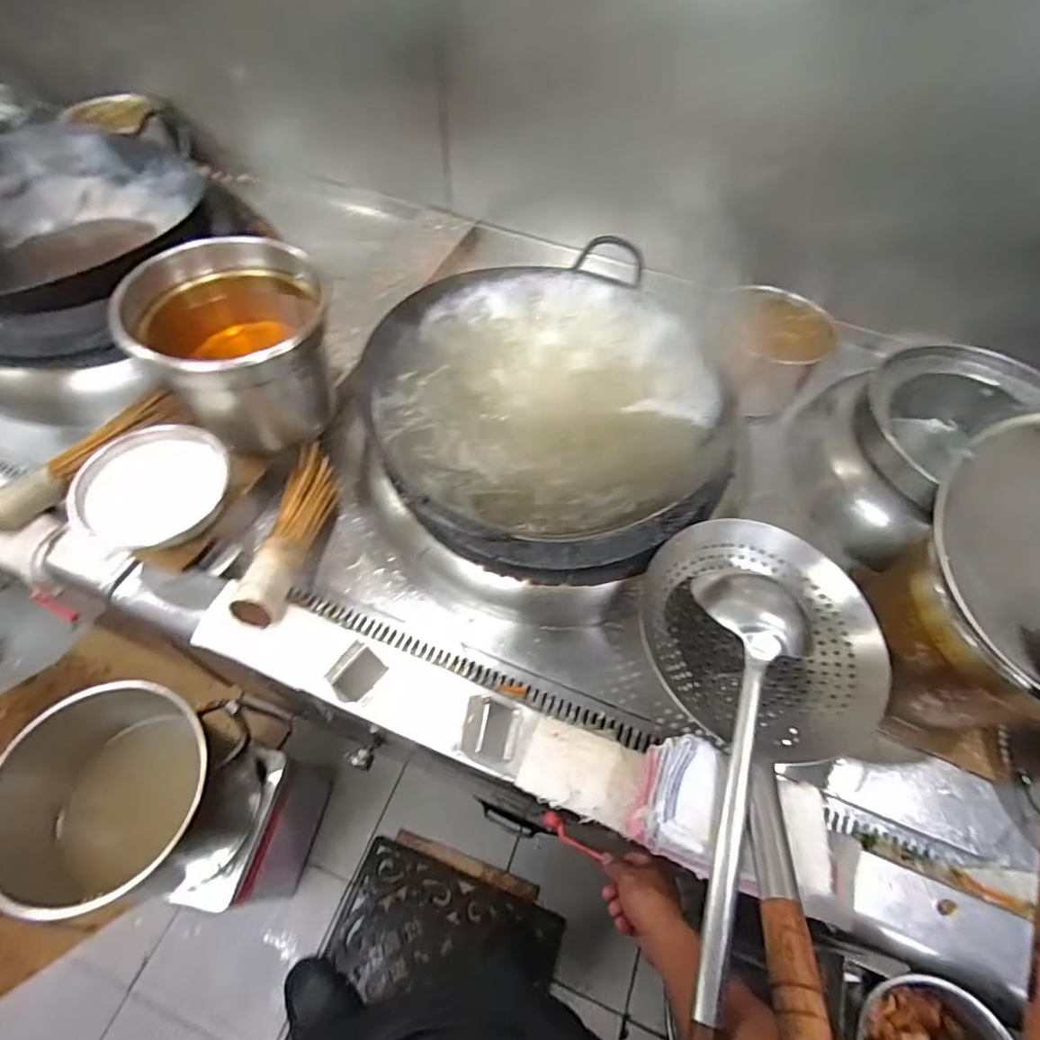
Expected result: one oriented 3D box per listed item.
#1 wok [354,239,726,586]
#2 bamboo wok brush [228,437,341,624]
[{"bbox_3d":[0.028,-0.138,0.696,0.397,0.129,0.418,-13,58,-11],"label":"wok"},{"bbox_3d":[-0.290,0.010,0.683,0.050,0.049,0.255,7,57,2],"label":"bamboo wok brush"}]

